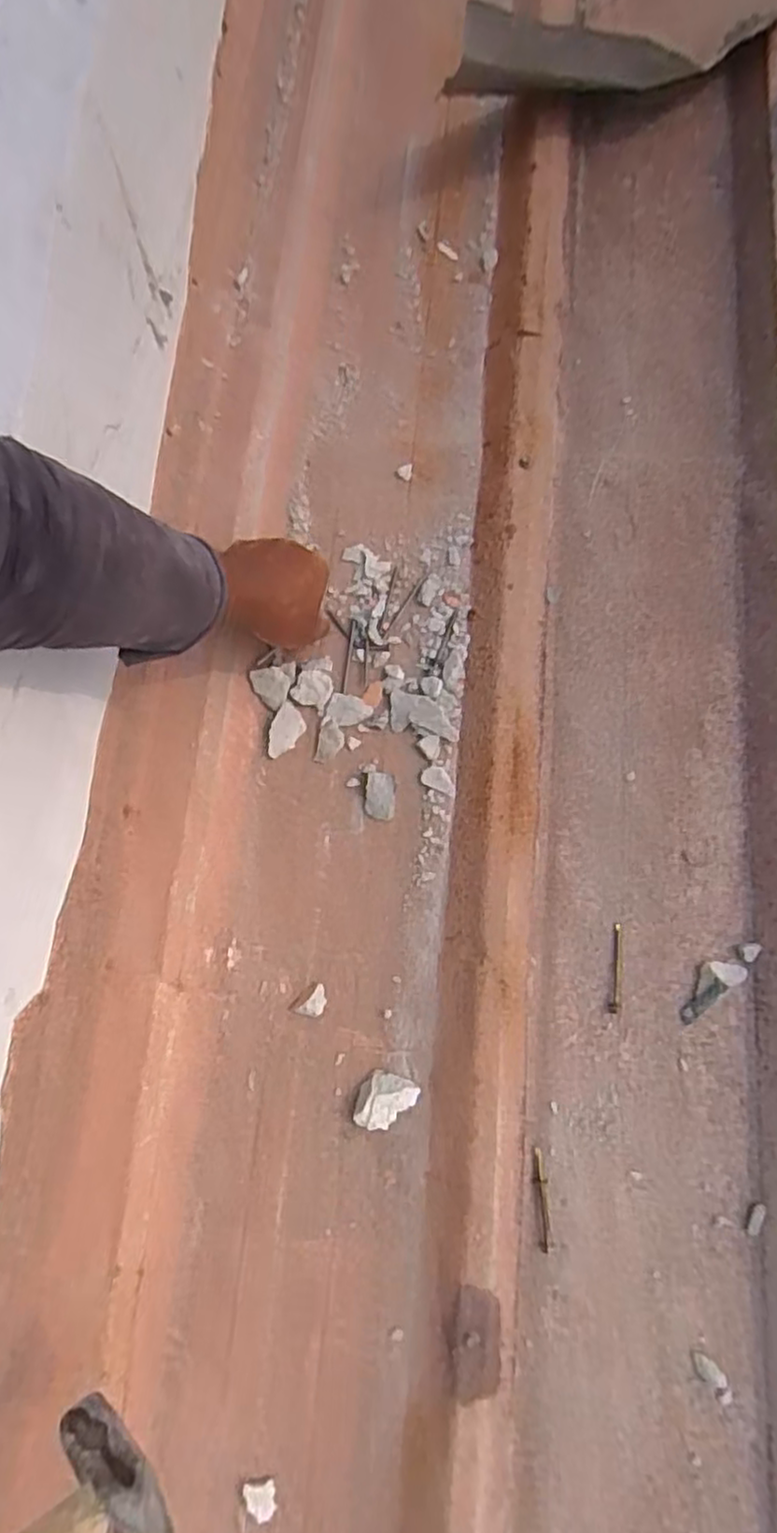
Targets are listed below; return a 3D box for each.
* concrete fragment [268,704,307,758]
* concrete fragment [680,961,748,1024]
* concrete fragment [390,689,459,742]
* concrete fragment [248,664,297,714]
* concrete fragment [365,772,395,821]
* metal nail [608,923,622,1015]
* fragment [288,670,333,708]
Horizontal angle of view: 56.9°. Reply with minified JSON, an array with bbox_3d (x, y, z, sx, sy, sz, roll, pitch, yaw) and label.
[{"bbox_3d":[-0.097,-0.032,0.665,0.027,0.014,0.051,26,66,14],"label":"concrete fragment"},{"bbox_3d":[0.267,0.186,0.598,0.066,0.014,0.028,-45,70,-2],"label":"concrete fragment"},{"bbox_3d":[0.033,-0.049,0.663,0.067,0.026,0.037,11,63,6],"label":"concrete fragment"},{"bbox_3d":[-0.105,-0.080,0.672,0.045,0.016,0.040,-42,99,-7],"label":"concrete fragment"},{"bbox_3d":[-0.007,0.026,0.647,0.030,0.012,0.043,6,85,24],"label":"concrete fragment"},{"bbox_3d":[0.193,0.171,0.609,0.010,0.004,0.074,6,77,4],"label":"metal nail"},{"bbox_3d":[-0.071,-0.073,0.672,0.035,0.015,0.031,11,63,6],"label":"fragment"}]

